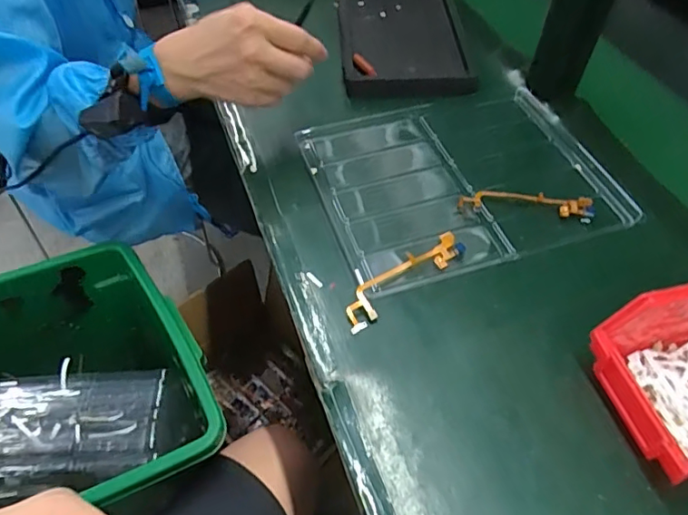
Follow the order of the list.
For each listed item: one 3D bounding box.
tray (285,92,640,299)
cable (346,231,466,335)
[{"bbox_3d":[0.119,-0.085,0.529,0.284,0.008,0.222,-14,53,-14],"label":"tray"},{"bbox_3d":[0.051,0.016,0.442,0.130,0.010,0.027,-32,59,-25],"label":"cable"}]

